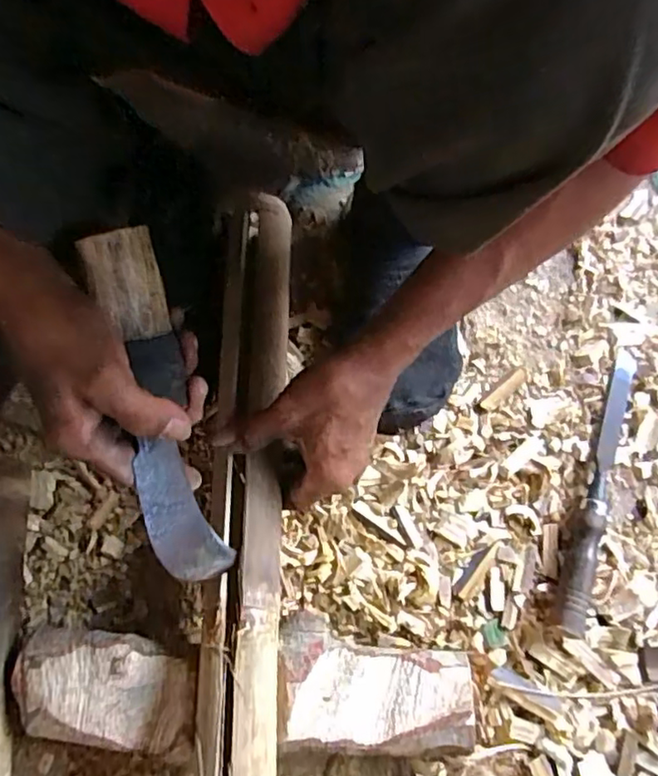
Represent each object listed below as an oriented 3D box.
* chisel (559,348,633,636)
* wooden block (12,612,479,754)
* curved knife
[{"bbox_3d":[0.230,0.080,0.520,0.021,0.023,0.249,19,75,5],"label":"chisel"},{"bbox_3d":[-0.061,0.223,0.462,0.325,0.054,0.092,-2,74,-1],"label":"wooden block"},{"bbox_3d":[-0.106,0.021,0.384,0.041,0.032,0.231,-8,108,-2],"label":"curved knife"}]

